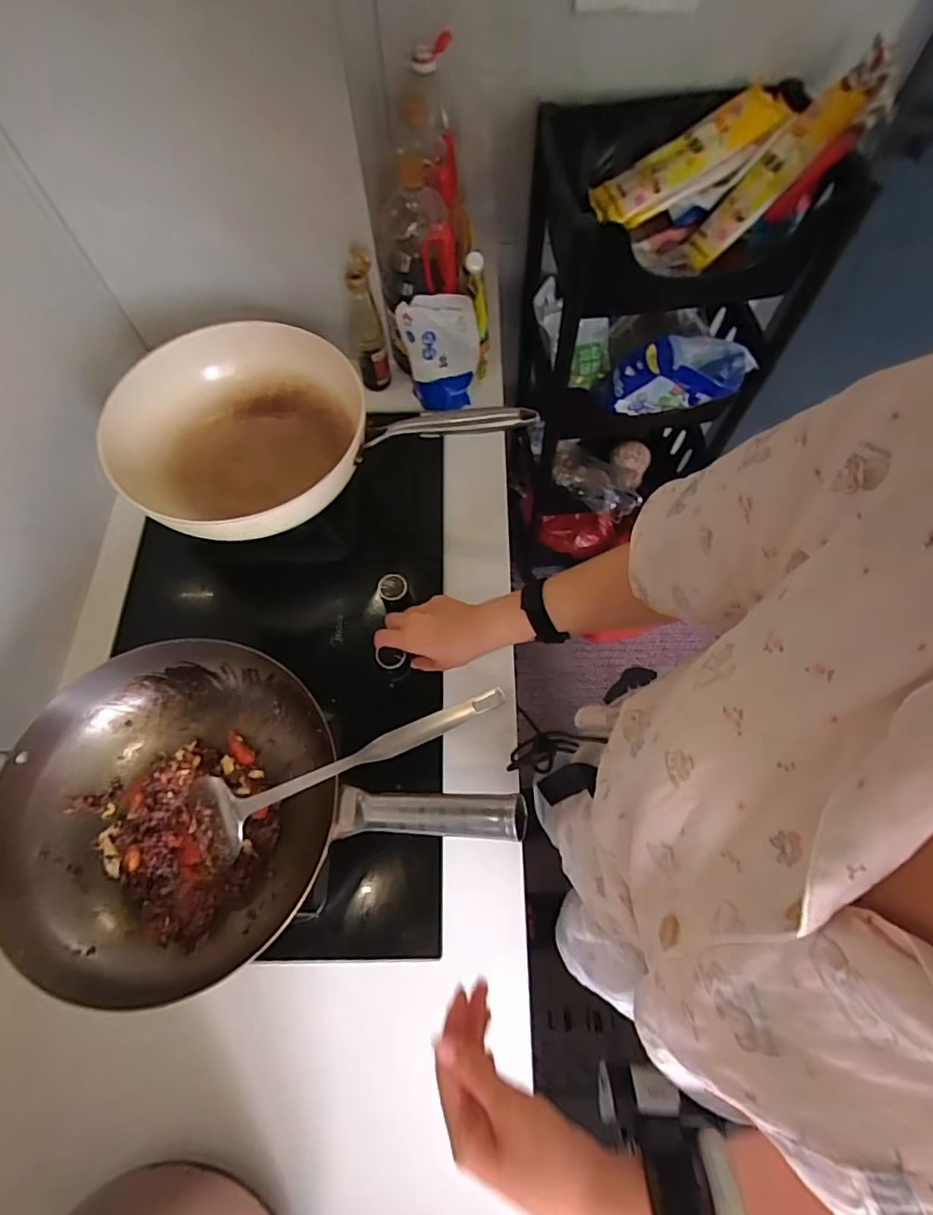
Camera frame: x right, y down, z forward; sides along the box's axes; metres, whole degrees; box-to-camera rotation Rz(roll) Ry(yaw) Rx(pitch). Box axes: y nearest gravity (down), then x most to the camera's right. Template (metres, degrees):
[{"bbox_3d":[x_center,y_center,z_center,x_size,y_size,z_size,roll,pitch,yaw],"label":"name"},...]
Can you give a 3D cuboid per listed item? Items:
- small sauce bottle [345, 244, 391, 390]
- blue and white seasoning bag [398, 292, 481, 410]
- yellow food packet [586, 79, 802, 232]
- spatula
[{"bbox_3d":[-0.149,-0.414,0.805,0.049,0.212,0.039,-20,68,-8],"label":"small sauce bottle"},{"bbox_3d":[-0.037,-0.389,0.819,0.111,0.162,0.064,-11,67,-4],"label":"blue and white seasoning bag"},{"bbox_3d":[0.352,-0.708,0.857,0.293,0.054,0.085,-20,65,19],"label":"yellow food packet"},{"bbox_3d":[-0.120,0.149,0.507,0.335,0.023,0.076,-24,67,9],"label":"spatula"}]

